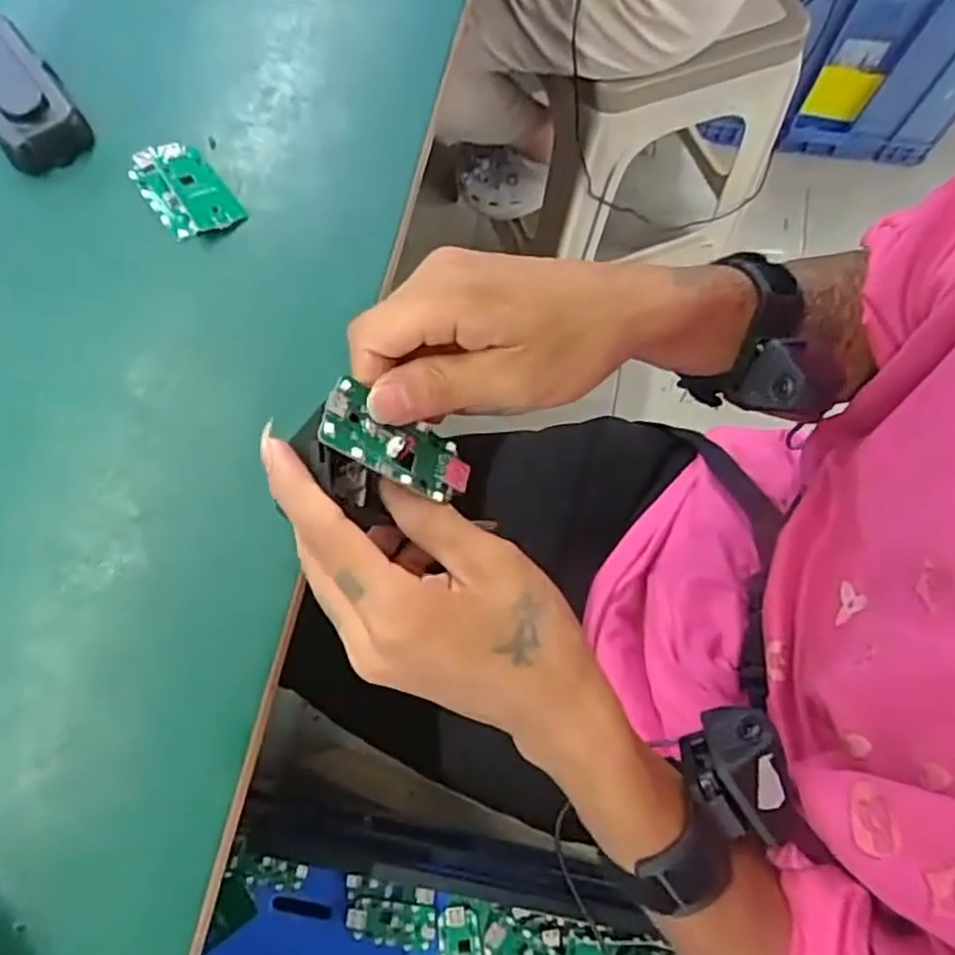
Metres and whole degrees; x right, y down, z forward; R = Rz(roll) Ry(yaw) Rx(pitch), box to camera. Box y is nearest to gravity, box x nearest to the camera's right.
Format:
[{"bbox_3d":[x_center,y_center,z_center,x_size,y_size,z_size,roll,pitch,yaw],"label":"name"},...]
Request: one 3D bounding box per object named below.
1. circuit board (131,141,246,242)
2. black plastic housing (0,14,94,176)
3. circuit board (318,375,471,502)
[{"bbox_3d":[-0.178,-0.175,0.433,0.043,0.012,0.069,-37,78,-13],"label":"circuit board"},{"bbox_3d":[-0.279,-0.233,0.426,0.051,0.034,0.100,-35,78,-13],"label":"black plastic housing"},{"bbox_3d":[-0.031,-0.014,0.279,0.062,0.011,0.030,26,69,-29],"label":"circuit board"}]

